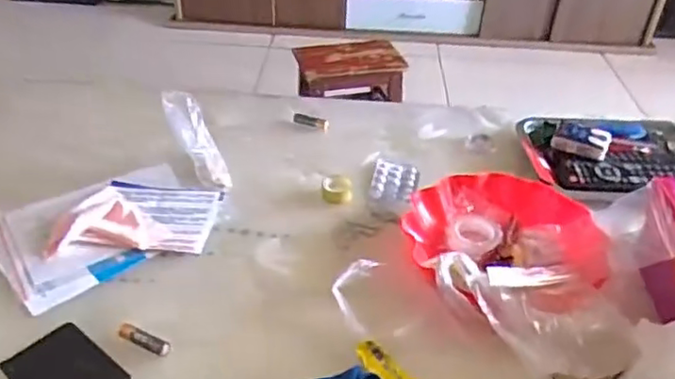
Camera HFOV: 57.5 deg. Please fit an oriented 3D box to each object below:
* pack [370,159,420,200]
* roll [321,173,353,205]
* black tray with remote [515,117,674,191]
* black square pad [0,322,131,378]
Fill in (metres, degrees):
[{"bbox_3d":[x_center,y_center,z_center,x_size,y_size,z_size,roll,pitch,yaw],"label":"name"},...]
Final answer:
[{"bbox_3d":[0.071,-0.013,0.754,0.055,0.005,0.070,7,37,6],"label":"pack"},{"bbox_3d":[0.000,-0.002,0.723,0.036,0.019,0.039,2,37,-1],"label":"roll"},{"bbox_3d":[0.362,-0.055,0.792,0.241,0.044,0.169,1,37,-2],"label":"black tray with remote"},{"bbox_3d":[-0.228,0.152,0.511,0.096,0.007,0.065,28,44,29],"label":"black square pad"}]

